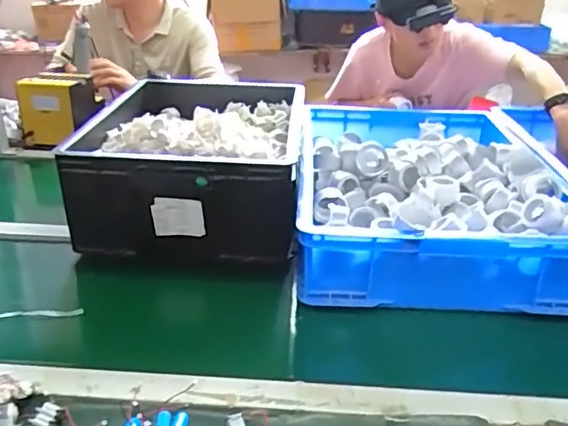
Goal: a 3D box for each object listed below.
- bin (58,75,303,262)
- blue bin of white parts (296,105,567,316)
[{"bbox_3d":[-0.146,-0.103,1.012,0.336,0.176,0.441,2,26,2],"label":"bin"},{"bbox_3d":[0.239,-0.049,0.982,0.399,0.131,0.571,2,26,2],"label":"blue bin of white parts"}]

